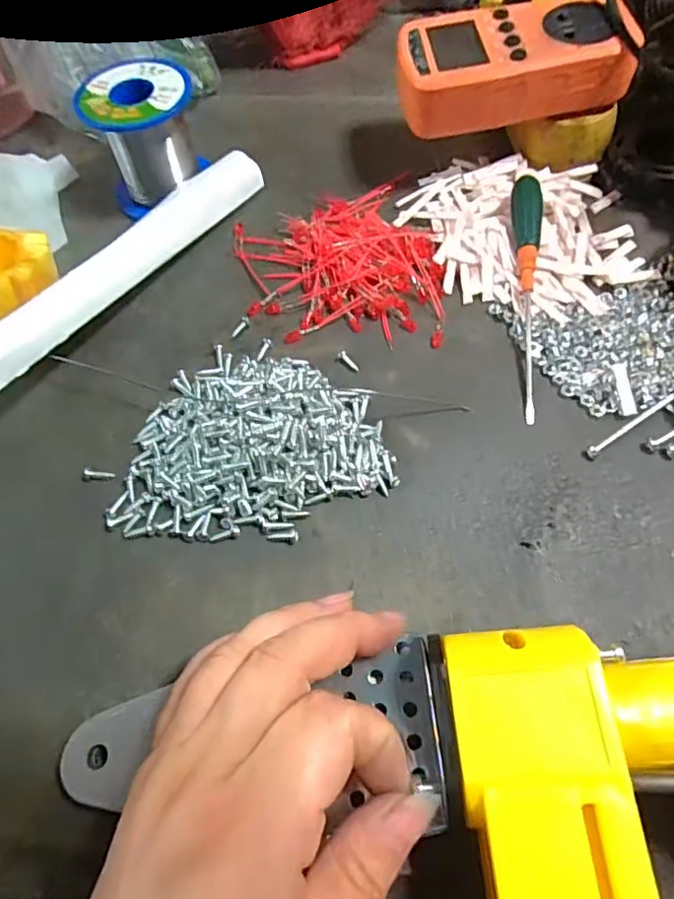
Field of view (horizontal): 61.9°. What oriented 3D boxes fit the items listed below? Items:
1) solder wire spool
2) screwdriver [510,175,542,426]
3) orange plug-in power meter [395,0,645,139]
[{"bbox_3d":[-0.115,-0.191,0.343,0.062,0.061,0.062,-21,63,-8],"label":"solder wire spool"},{"bbox_3d":[0.104,-0.086,0.300,0.015,0.023,0.148,3,63,4],"label":"screwdriver"},{"bbox_3d":[0.098,-0.220,0.320,0.124,0.033,0.064,-6,62,0],"label":"orange plug-in power meter"}]

